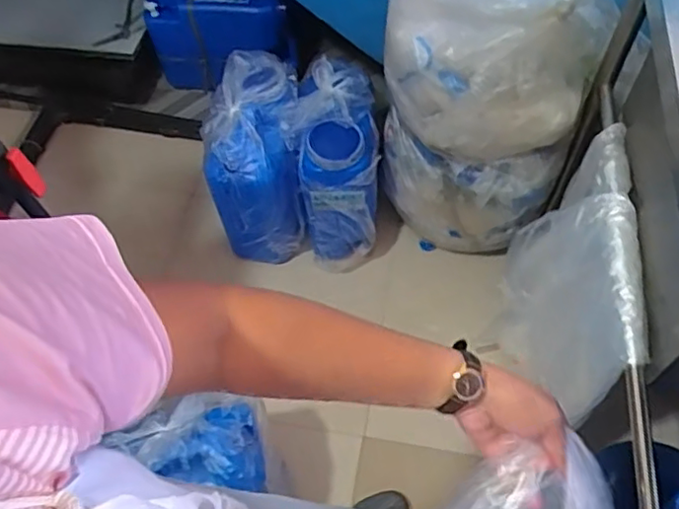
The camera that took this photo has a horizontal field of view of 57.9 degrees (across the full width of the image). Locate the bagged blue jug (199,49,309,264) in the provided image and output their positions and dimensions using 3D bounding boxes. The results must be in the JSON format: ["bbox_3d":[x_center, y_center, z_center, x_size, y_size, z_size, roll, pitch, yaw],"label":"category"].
[{"bbox_3d":[-0.195,-0.227,1.492,0.219,0.385,0.359,-5,60,0],"label":"bagged blue jug"}]

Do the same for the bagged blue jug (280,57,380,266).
[{"bbox_3d":[-0.005,-0.208,1.512,0.203,0.427,0.289,-5,60,0],"label":"bagged blue jug"}]

